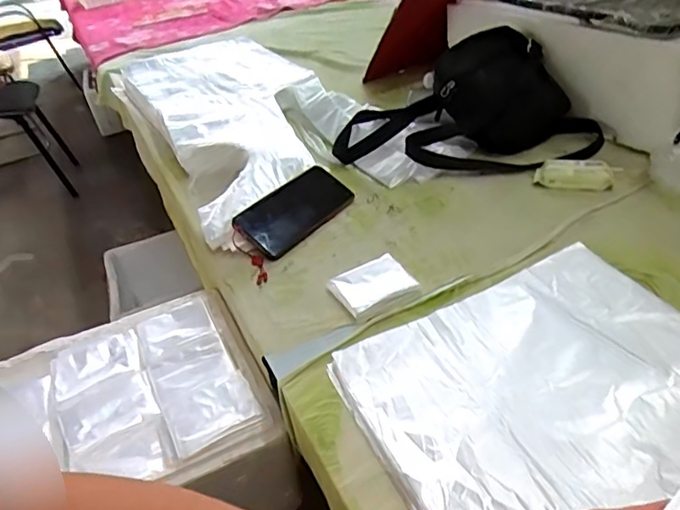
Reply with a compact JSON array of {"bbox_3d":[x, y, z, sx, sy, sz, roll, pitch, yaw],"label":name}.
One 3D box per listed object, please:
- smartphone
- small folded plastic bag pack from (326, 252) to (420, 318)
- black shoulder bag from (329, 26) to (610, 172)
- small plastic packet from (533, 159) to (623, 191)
[{"bbox_3d":[-0.055,-0.060,0.707,0.081,0.014,0.163,44,60,10],"label":"smartphone"},{"bbox_3d":[0.035,0.031,0.576,0.080,0.010,0.068,-23,39,-19],"label":"small folded plastic bag pack"},{"bbox_3d":[0.187,-0.230,0.804,0.389,0.135,0.204,6,38,18],"label":"black shoulder bag"},{"bbox_3d":[0.310,-0.106,0.696,0.100,0.022,0.053,8,39,20],"label":"small plastic packet"}]

